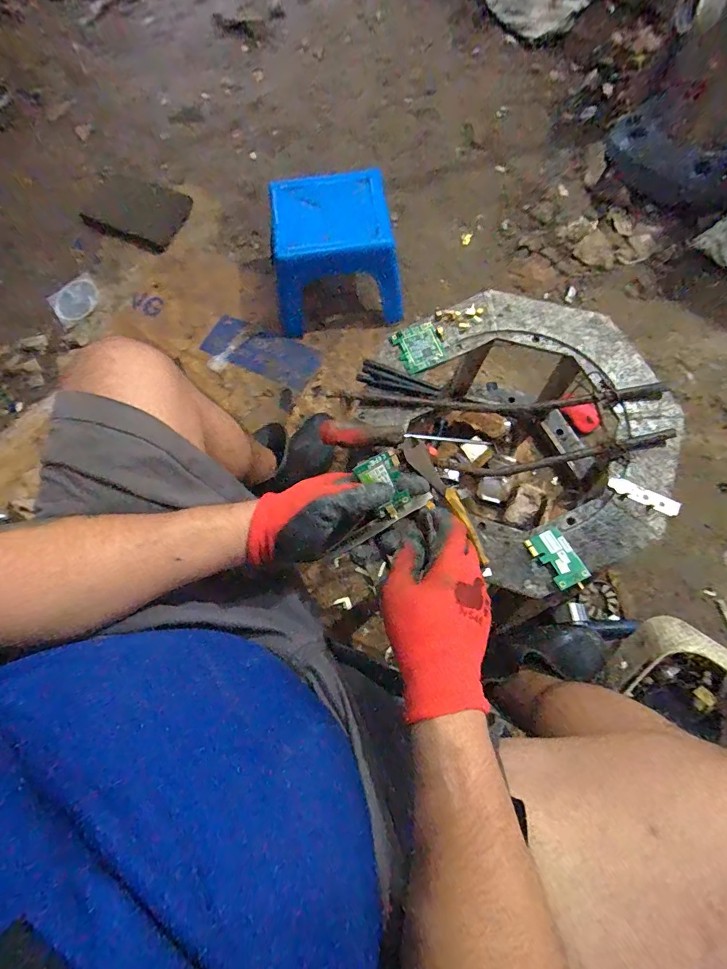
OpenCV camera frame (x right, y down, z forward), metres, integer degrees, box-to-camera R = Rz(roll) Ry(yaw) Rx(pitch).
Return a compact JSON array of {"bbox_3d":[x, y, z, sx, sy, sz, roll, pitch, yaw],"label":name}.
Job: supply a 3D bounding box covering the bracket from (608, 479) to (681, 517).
[{"bbox_3d":[0.331,0.013,0.503,0.079,0.004,0.019,29,80,14],"label":"bracket"}]

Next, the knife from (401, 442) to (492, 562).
[{"bbox_3d":[0.101,0.014,0.506,0.028,0.011,0.170,-35,74,-5],"label":"knife"}]

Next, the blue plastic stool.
[{"bbox_3d":[-0.072,-0.507,0.939,0.274,0.183,0.256,-10,74,2],"label":"blue plastic stool"}]

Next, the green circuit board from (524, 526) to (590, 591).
[{"bbox_3d":[0.220,0.085,0.481,0.040,0.004,0.068,-30,65,3],"label":"green circuit board"}]

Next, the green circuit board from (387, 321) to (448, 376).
[{"bbox_3d":[0.077,-0.188,0.586,0.061,0.010,0.063,-24,73,-2],"label":"green circuit board"}]

